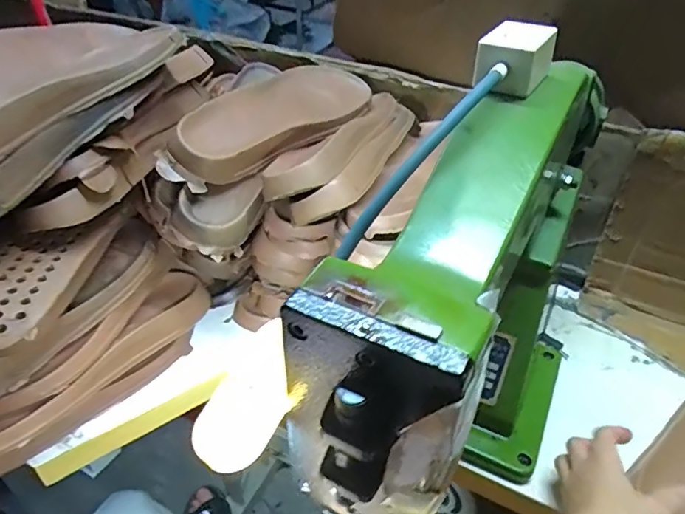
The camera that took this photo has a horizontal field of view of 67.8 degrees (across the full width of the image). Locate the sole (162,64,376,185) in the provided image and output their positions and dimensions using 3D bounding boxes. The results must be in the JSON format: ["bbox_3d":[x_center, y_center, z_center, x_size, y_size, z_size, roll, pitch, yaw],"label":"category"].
[{"bbox_3d":[-0.079,-0.168,0.609,0.290,0.044,0.105,-35,81,-36],"label":"sole"}]

